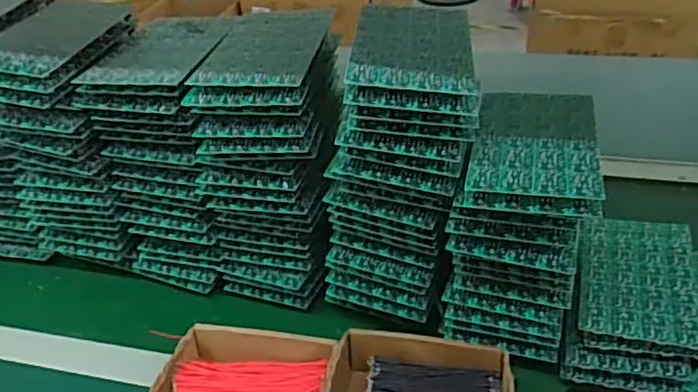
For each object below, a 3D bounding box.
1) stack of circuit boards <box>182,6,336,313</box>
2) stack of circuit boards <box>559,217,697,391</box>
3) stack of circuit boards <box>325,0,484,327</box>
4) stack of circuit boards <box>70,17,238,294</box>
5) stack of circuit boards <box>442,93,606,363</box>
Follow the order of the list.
[{"bbox_3d":[-0.074,-0.038,0.702,0.117,0.249,0.177,2,34,10],"label":"stack of circuit boards"},{"bbox_3d":[0.278,0.097,0.645,0.117,0.037,0.214,7,35,17],"label":"stack of circuit boards"},{"bbox_3d":[0.055,-0.034,0.644,0.131,0.239,0.167,4,35,12],"label":"stack of circuit boards"},{"bbox_3d":[-0.181,-0.046,0.729,0.121,0.249,0.159,4,35,13],"label":"stack of circuit boards"},{"bbox_3d":[0.162,0.024,0.629,0.122,0.179,0.176,5,35,14],"label":"stack of circuit boards"}]

